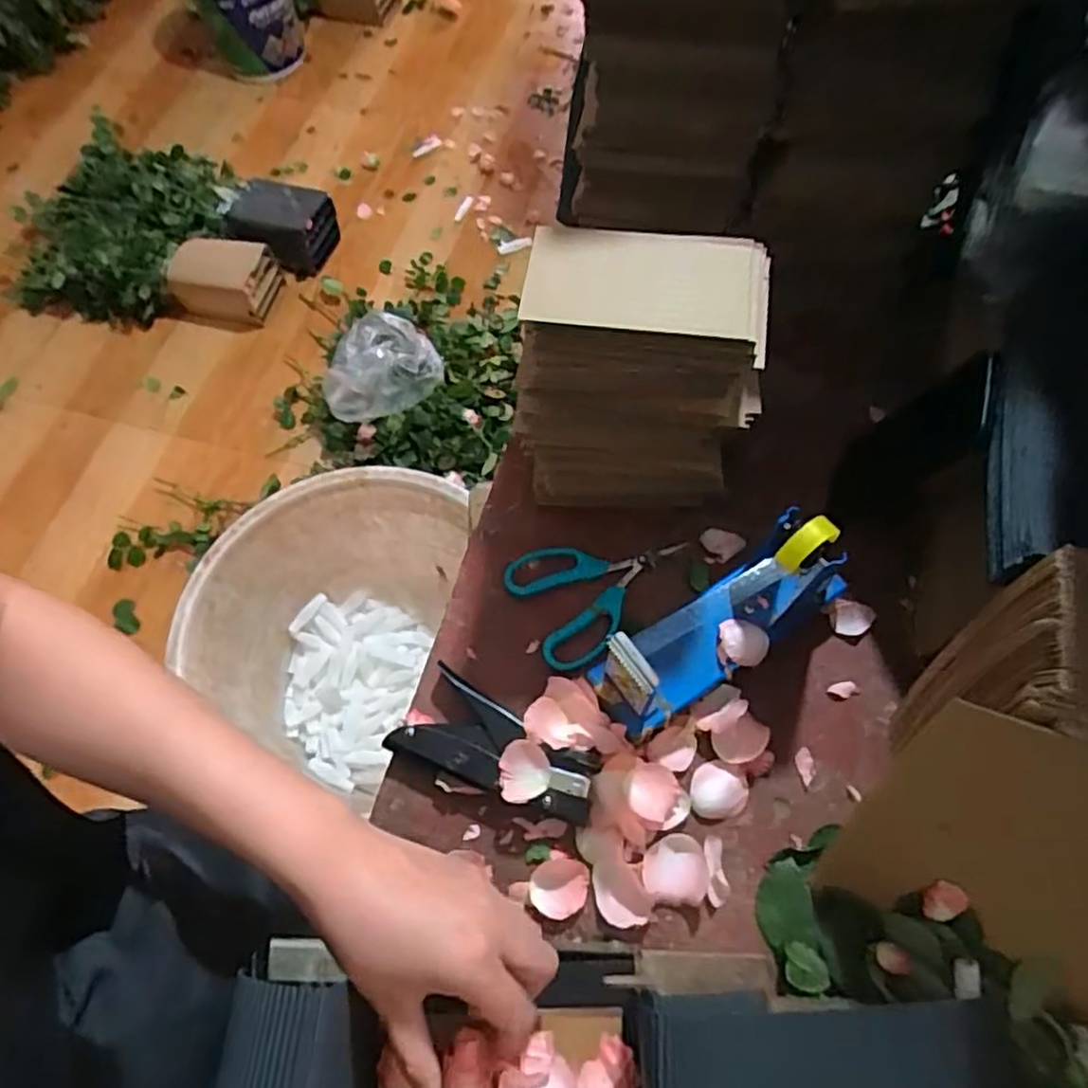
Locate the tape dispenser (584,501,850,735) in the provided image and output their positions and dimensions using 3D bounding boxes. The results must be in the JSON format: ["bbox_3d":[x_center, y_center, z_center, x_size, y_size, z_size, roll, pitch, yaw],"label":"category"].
[{"bbox_3d":[0.127,0.052,0.505,0.199,0.129,0.060,-31,67,-11],"label":"tape dispenser"}]

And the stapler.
[{"bbox_3d":[-0.034,0.153,0.525,0.149,0.029,0.069,28,69,15],"label":"stapler"}]

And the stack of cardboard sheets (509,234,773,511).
[{"bbox_3d":[0.068,-0.118,0.543,0.166,0.219,0.101,0,65,3],"label":"stack of cardboard sheets"}]

